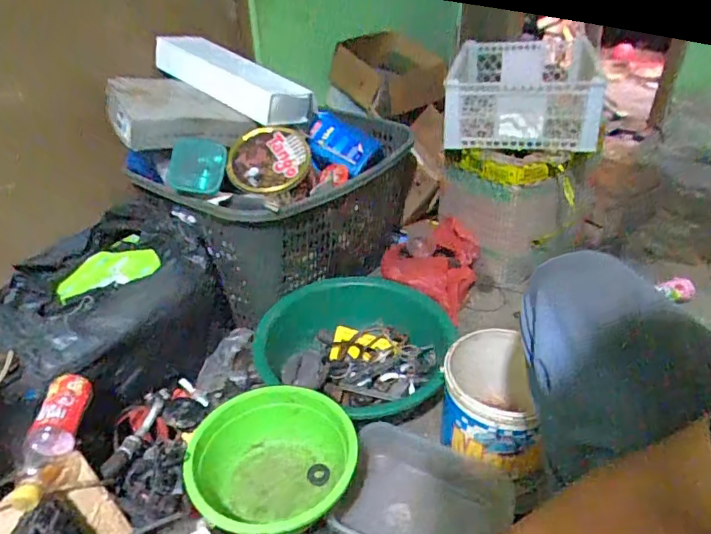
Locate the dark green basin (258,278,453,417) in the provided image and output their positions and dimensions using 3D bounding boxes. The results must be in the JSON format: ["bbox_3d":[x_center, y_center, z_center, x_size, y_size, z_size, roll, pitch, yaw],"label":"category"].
[{"bbox_3d":[0.028,0.146,0.974,0.337,0.102,0.326,-1,34,1],"label":"dark green basin"}]

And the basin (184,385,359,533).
[{"bbox_3d":[-0.111,0.285,0.712,0.218,0.108,0.216,-1,34,1],"label":"basin"}]

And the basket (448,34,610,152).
[{"bbox_3d":[0.391,-0.404,1.169,0.309,0.153,0.422,11,36,18],"label":"basket"}]

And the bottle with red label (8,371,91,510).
[{"bbox_3d":[-0.399,0.232,0.673,0.056,0.065,0.188,-3,34,-2],"label":"bottle with red label"}]

